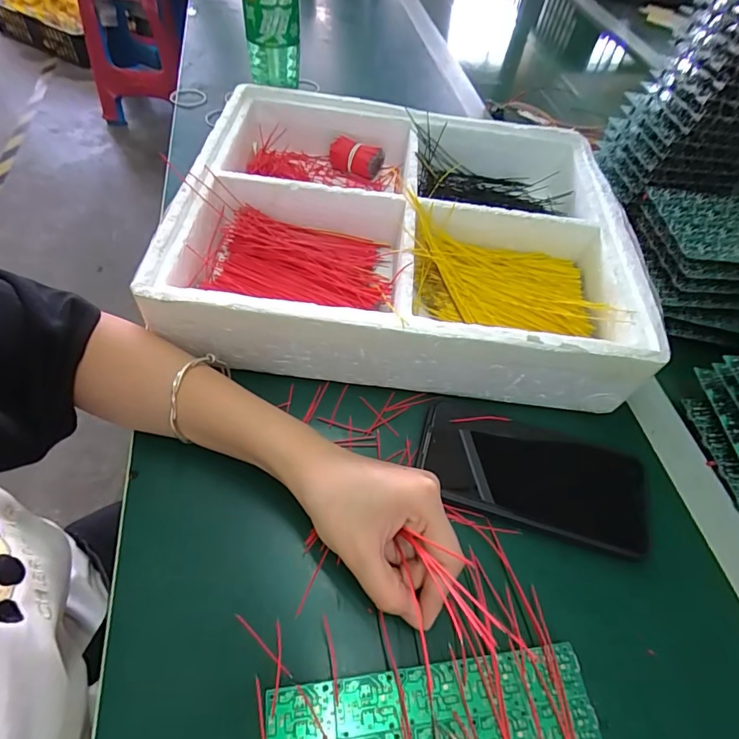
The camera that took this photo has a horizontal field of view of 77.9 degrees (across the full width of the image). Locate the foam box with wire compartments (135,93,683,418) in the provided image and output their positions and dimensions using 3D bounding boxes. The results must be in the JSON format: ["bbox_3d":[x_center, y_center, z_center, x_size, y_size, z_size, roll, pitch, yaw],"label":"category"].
[{"bbox_3d":[0.034,-0.137,0.418,0.372,0.065,0.313,7,55,-3],"label":"foam box with wire compartments"}]

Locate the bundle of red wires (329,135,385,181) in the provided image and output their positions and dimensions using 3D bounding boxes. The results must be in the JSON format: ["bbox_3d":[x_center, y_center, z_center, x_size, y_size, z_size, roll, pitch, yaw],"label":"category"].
[{"bbox_3d":[-0.014,-0.232,0.499,0.057,0.031,0.026,12,54,1],"label":"bundle of red wires"}]

